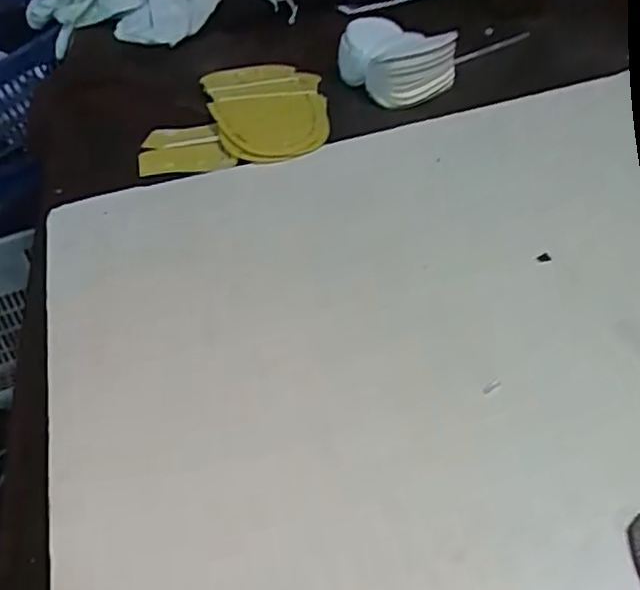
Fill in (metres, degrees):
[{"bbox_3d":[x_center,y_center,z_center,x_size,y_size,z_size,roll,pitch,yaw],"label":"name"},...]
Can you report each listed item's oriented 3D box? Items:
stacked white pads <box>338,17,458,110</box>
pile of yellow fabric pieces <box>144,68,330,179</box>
[{"bbox_3d":[0.072,-0.224,0.627,0.108,0.043,0.089,-1,41,6],"label":"stacked white pads"},{"bbox_3d":[-0.075,-0.162,0.595,0.158,0.018,0.167,-4,42,1],"label":"pile of yellow fabric pieces"}]

